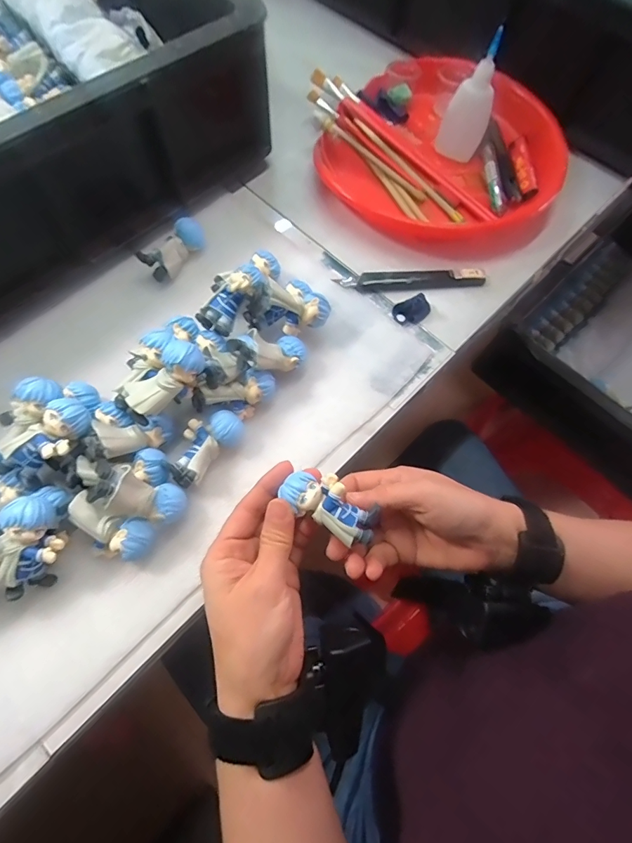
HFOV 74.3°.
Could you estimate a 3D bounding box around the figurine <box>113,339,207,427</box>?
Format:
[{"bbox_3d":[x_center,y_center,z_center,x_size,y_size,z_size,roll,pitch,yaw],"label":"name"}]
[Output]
[{"bbox_3d":[-0.103,-0.027,0.287,0.064,0.031,0.027,-42,76,0],"label":"figurine"}]

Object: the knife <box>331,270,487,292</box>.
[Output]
[{"bbox_3d":[0.089,-0.131,0.384,0.135,0.009,0.019,-2,67,-5],"label":"knife"}]

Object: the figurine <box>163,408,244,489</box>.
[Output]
[{"bbox_3d":[-0.082,0.017,0.306,0.036,0.029,0.061,38,69,12],"label":"figurine"}]

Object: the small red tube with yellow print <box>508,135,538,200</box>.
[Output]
[{"bbox_3d":[0.216,-0.267,0.436,0.016,0.011,0.086,1,67,-4],"label":"small red tube with yellow print"}]

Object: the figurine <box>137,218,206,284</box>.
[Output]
[{"bbox_3d":[-0.126,-0.155,0.371,0.026,0.024,0.061,33,68,10],"label":"figurine"}]

